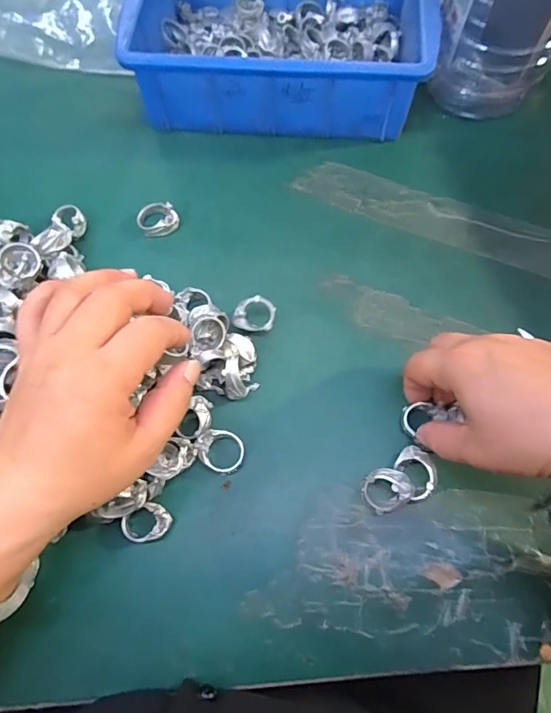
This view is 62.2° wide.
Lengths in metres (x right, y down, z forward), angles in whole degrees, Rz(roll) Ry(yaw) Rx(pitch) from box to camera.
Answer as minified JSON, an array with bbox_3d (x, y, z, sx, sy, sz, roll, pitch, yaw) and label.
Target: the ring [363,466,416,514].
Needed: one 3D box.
[{"bbox_3d":[0.068,0.081,0.280,0.029,0.007,0.026,-45,84,15],"label":"ring"}]

